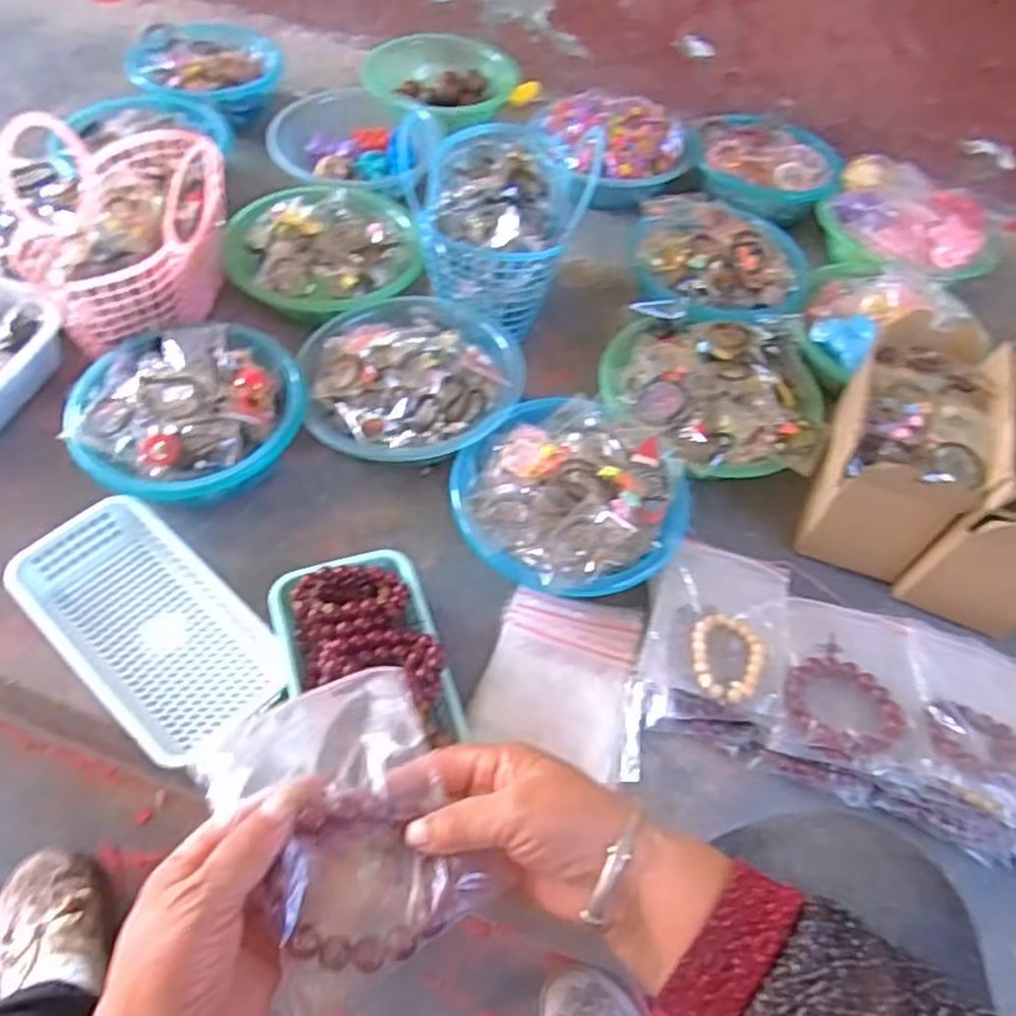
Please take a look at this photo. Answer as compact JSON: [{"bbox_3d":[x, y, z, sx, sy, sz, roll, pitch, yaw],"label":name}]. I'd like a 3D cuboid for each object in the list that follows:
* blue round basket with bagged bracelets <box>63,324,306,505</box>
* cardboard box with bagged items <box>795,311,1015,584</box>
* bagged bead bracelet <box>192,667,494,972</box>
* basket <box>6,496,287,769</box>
[{"bbox_3d":[-0.322,-0.096,0.776,0.221,0.077,0.194,-15,58,-15],"label":"blue round basket with bagged bracelets"},{"bbox_3d":[0.397,-0.056,0.780,0.132,0.178,0.218,25,56,12],"label":"cardboard box with bagged items"},{"bbox_3d":[-0.082,0.149,0.376,0.109,0.036,0.141,-19,59,-18],"label":"bagged bead bracelet"},{"bbox_3d":[-0.323,0.107,0.689,0.257,0.056,0.132,37,60,19],"label":"basket"}]

